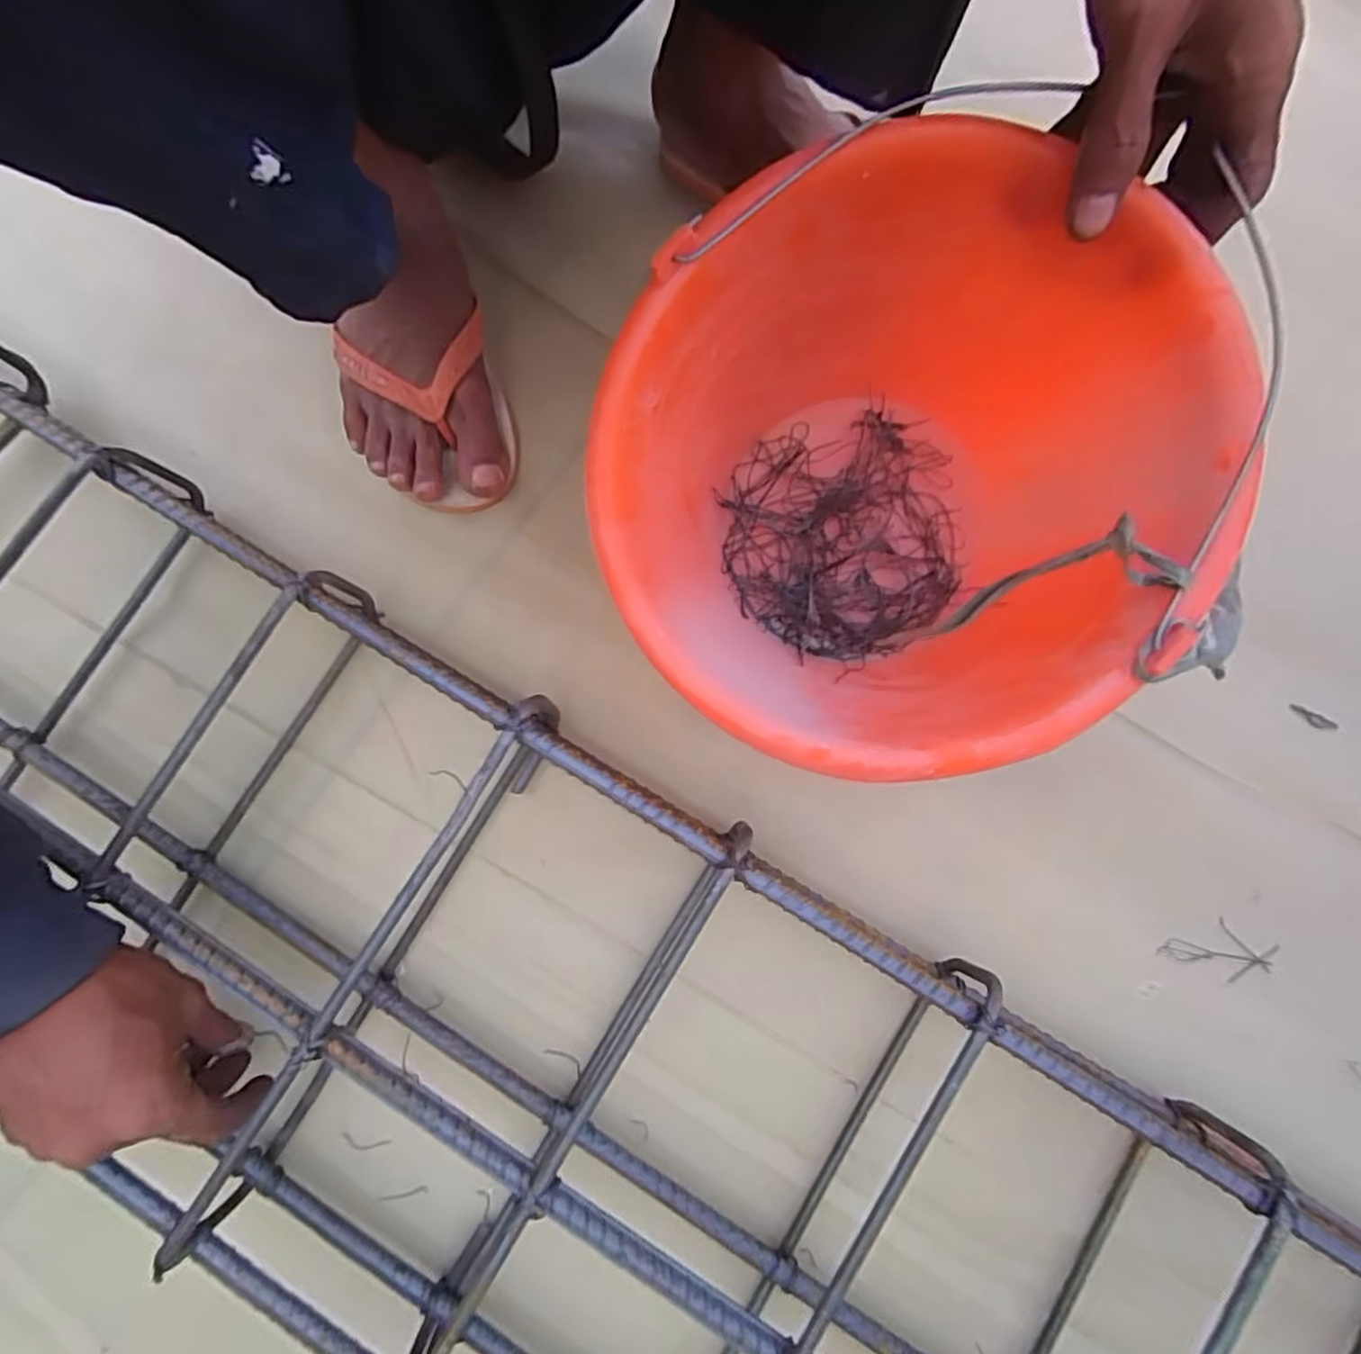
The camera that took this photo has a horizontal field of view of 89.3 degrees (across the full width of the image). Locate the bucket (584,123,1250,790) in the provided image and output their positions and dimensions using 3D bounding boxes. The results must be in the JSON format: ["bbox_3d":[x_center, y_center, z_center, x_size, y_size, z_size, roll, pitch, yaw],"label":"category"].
[{"bbox_3d":[0.082,-0.067,0.320,0.229,0.188,0.223,0,76,0],"label":"bucket"}]

